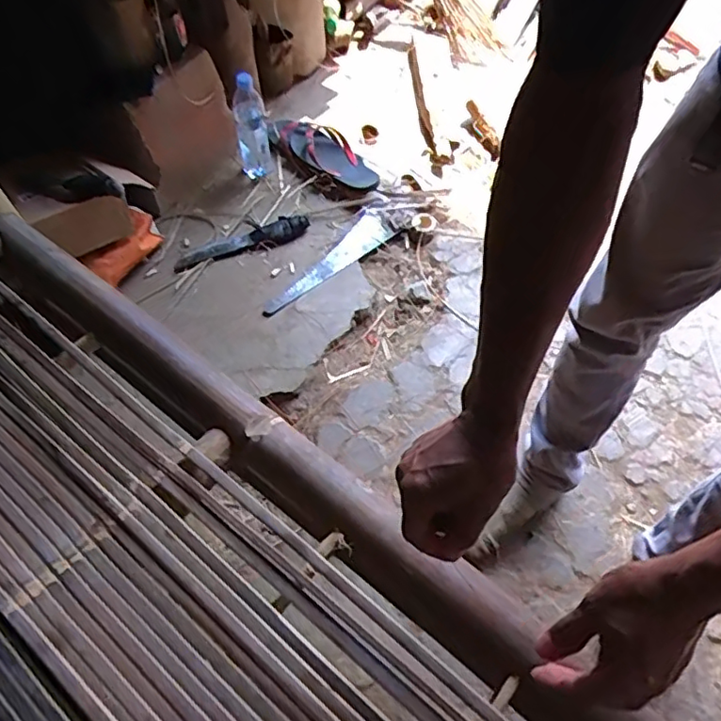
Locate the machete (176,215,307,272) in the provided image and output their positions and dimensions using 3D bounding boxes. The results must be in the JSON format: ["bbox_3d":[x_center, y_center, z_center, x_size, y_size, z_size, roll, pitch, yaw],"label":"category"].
[{"bbox_3d":[-0.248,-0.249,1.282,0.294,0.015,0.066,-22,59,-13],"label":"machete"}]

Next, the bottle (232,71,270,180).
[{"bbox_3d":[-0.245,-0.530,1.348,0.073,0.224,0.082,-11,57,-6],"label":"bottle"}]

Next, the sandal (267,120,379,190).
[{"bbox_3d":[-0.084,-0.494,1.428,0.312,0.043,0.119,39,65,24],"label":"sandal"}]

